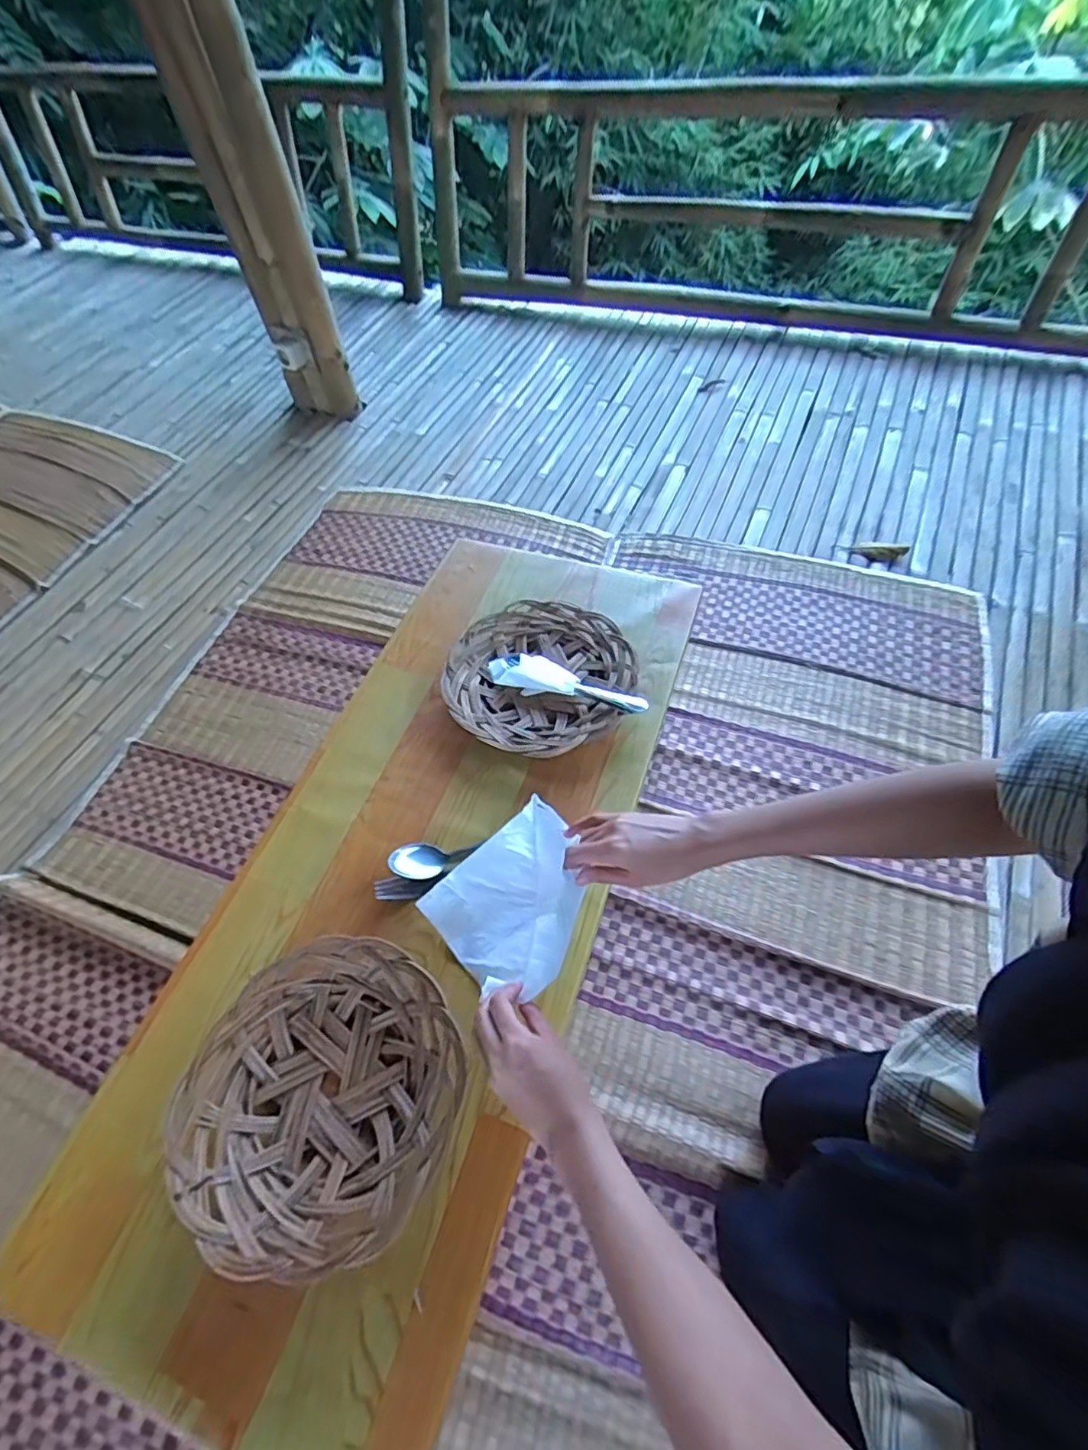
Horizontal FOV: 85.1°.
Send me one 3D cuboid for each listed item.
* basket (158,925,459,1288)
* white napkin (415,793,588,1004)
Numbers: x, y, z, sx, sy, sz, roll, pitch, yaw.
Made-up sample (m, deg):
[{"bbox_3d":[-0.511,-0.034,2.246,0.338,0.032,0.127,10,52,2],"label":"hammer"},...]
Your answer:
[{"bbox_3d":[-0.189,0.315,0.515,0.223,0.042,0.236,-2,59,3],"label":"basket"},{"bbox_3d":[-0.022,0.175,0.584,0.165,0.059,0.148,-37,62,-18],"label":"white napkin"}]

